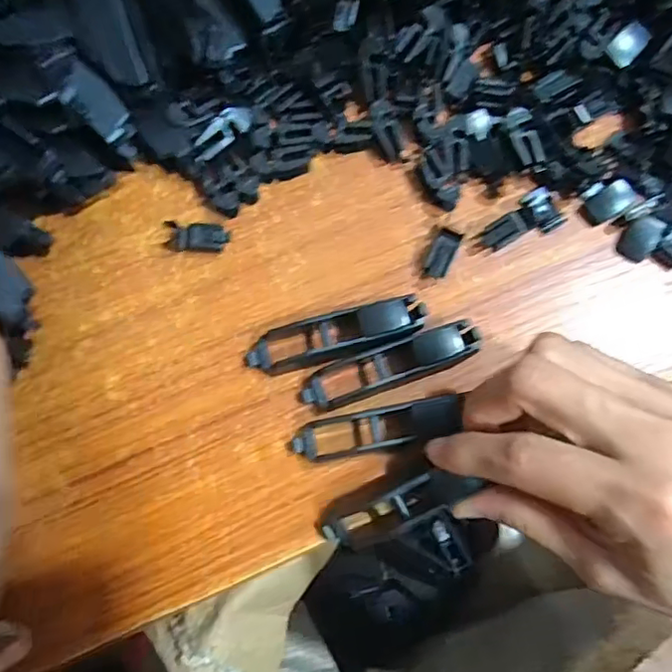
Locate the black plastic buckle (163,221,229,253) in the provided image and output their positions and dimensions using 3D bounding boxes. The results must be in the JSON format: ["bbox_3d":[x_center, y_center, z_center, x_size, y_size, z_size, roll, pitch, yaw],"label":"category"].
[{"bbox_3d":[-0.061,-0.044,0.260,0.028,0.007,0.012,-1,78,0],"label":"black plastic buckle"}]

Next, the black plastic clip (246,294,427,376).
[{"bbox_3d":[0.000,-0.001,0.249,0.074,0.017,0.022,-15,78,11],"label":"black plastic clip"}]

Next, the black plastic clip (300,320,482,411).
[{"bbox_3d":[0.022,0.011,0.243,0.074,0.018,0.018,-20,78,-4],"label":"black plastic clip"}]

